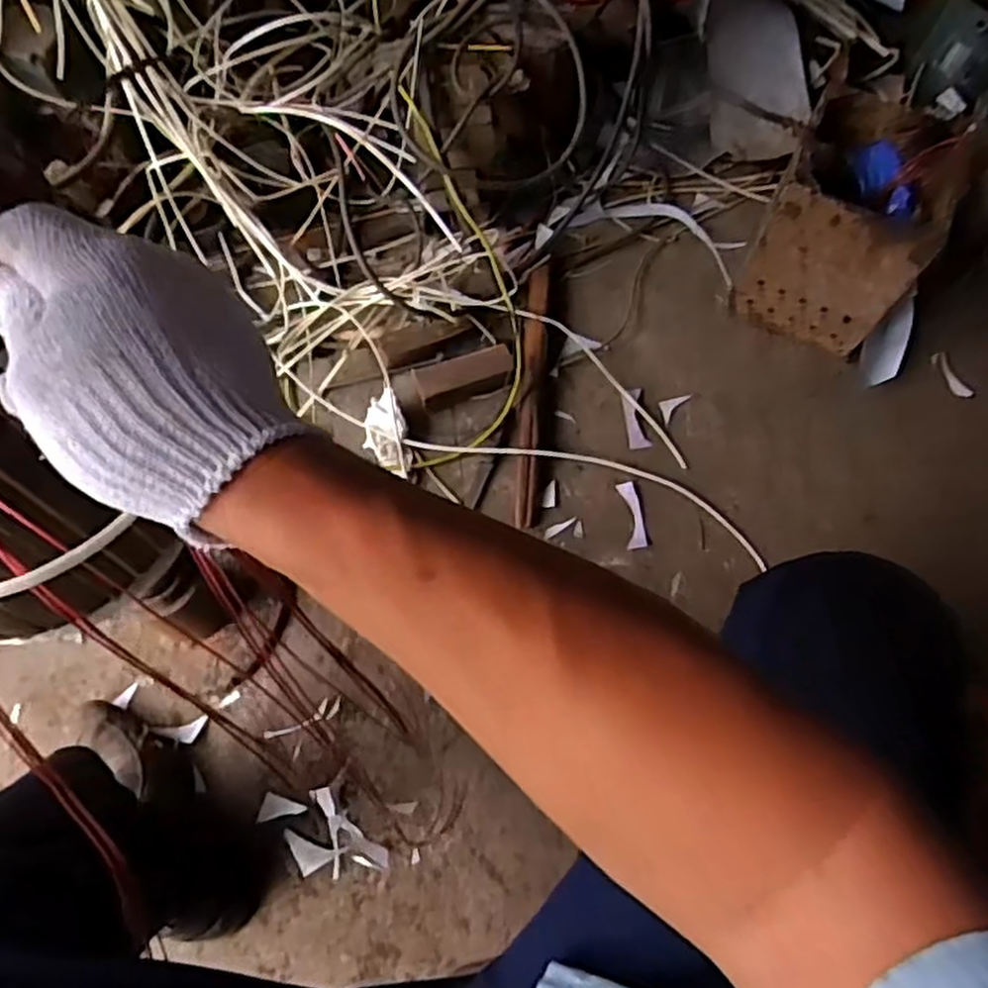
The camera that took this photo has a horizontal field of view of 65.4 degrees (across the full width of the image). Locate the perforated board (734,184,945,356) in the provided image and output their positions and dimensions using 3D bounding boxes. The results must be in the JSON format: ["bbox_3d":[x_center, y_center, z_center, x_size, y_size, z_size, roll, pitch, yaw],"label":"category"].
[{"bbox_3d":[0.416,-0.274,0.964,0.182,0.210,0.025,24,65,9],"label":"perforated board"}]

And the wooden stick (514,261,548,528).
[{"bbox_3d":[0.051,-0.138,1.022,0.032,0.033,0.366,3,69,0],"label":"wooden stick"}]

